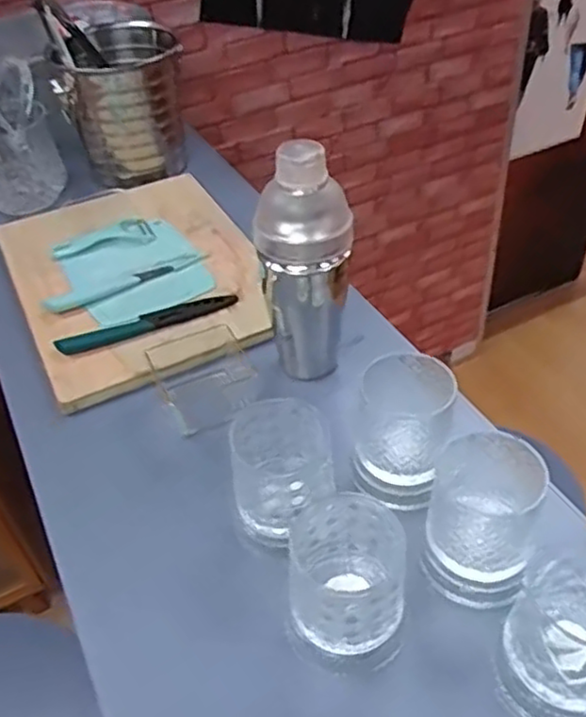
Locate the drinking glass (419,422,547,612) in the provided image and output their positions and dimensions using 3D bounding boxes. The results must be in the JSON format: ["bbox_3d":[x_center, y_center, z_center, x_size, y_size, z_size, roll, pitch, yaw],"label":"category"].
[{"bbox_3d":[0.139,0.120,0.527,0.081,0.103,0.085,12,45,18],"label":"drinking glass"}]

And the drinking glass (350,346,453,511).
[{"bbox_3d":[0.089,0.061,0.591,0.079,0.092,0.090,9,44,15],"label":"drinking glass"}]

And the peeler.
[{"bbox_3d":[-0.227,-0.140,0.853,0.118,0.019,0.044,-23,45,-18],"label":"peeler"}]

